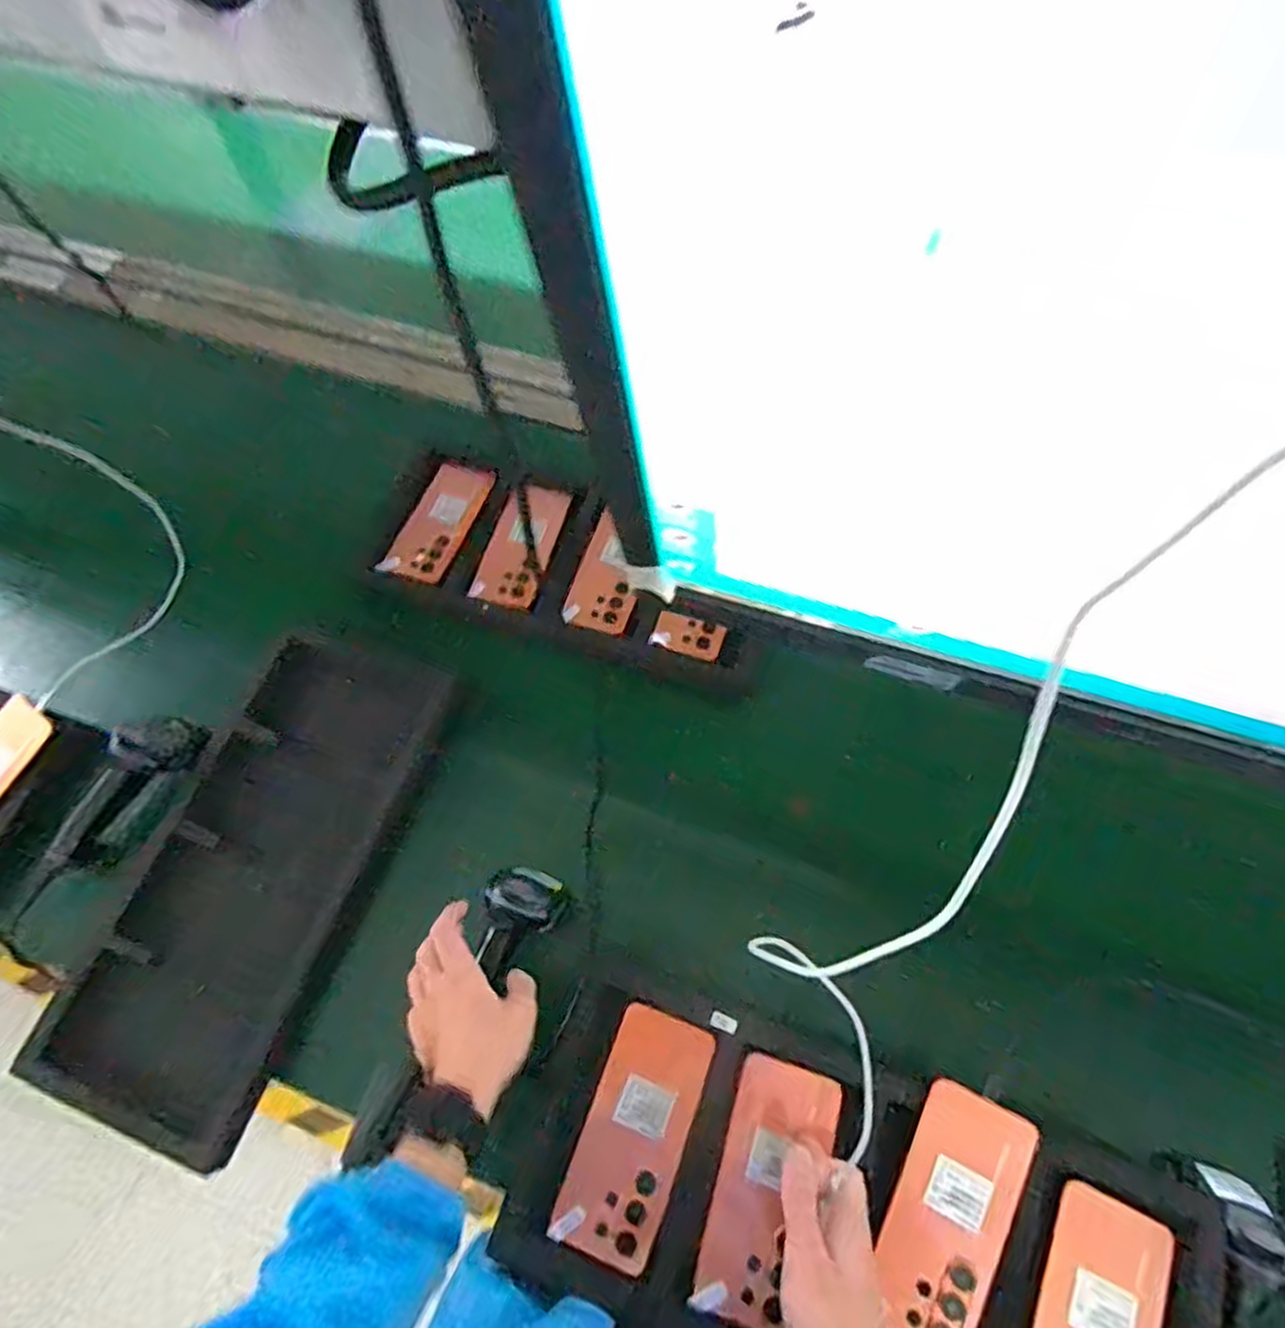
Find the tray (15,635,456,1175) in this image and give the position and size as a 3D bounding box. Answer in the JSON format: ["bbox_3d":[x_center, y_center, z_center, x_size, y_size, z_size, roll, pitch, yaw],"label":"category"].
[{"bbox_3d":[-0.401,0.204,0.757,0.231,0.031,0.492,17,67,11],"label":"tray"}]

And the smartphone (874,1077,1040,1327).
[{"bbox_3d":[0.224,0.402,0.525,0.077,0.009,0.168,22,77,16],"label":"smartphone"}]

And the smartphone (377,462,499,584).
[{"bbox_3d":[-0.255,-0.176,0.903,0.080,0.010,0.163,25,80,8],"label":"smartphone"}]

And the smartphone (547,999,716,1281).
[{"bbox_3d":[-0.005,0.368,0.571,0.078,0.009,0.172,19,68,12],"label":"smartphone"}]

